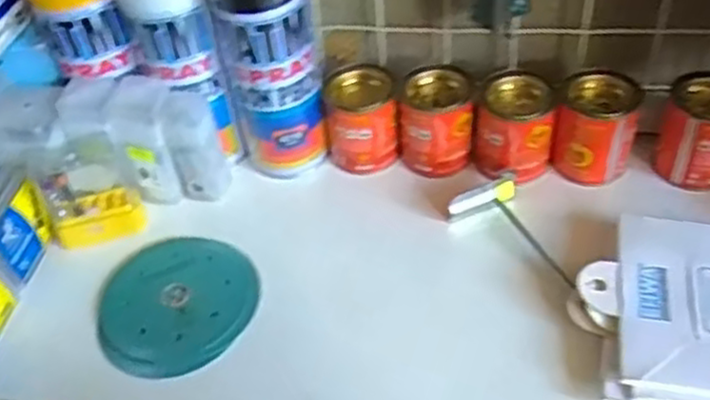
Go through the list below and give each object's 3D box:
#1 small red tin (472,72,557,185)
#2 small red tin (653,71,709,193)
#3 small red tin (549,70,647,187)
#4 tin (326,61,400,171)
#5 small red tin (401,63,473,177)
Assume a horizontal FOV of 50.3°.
[{"bbox_3d":[0.119,-0.053,0.566,0.054,0.065,0.059,-4,42,4],"label":"small red tin"},{"bbox_3d":[0.248,-0.048,0.542,0.053,0.069,0.047,18,48,25],"label":"small red tin"},{"bbox_3d":[0.177,-0.053,0.556,0.055,0.069,0.048,9,45,17],"label":"small red tin"},{"bbox_3d":[0.006,-0.061,0.584,0.052,0.069,0.050,-4,42,4],"label":"tin"},{"bbox_3d":[0.062,-0.059,0.574,0.052,0.068,0.050,-4,42,4],"label":"small red tin"}]

